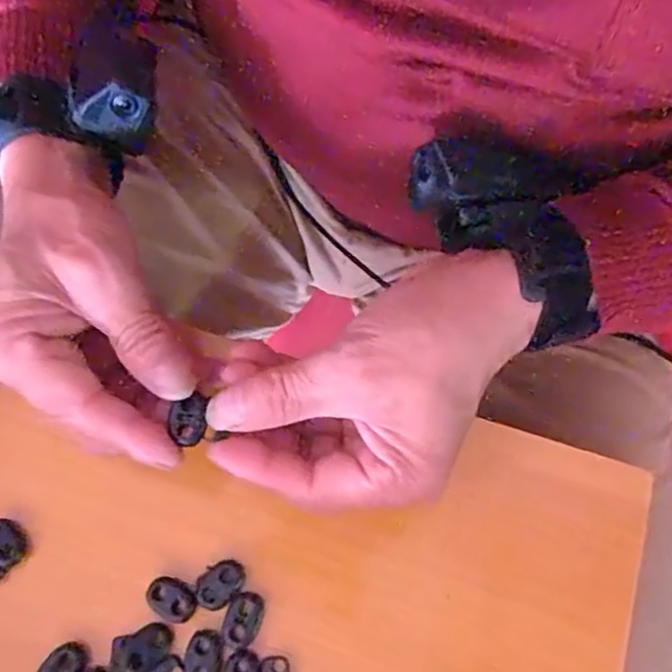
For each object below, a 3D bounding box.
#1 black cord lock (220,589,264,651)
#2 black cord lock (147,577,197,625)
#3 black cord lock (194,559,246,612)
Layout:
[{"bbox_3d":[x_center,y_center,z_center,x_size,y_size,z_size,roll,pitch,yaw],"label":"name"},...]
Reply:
[{"bbox_3d":[-0.039,0.121,0.272,0.015,0.004,0.022,17,71,7],"label":"black cord lock"},{"bbox_3d":[-0.071,0.113,0.272,0.022,0.004,0.015,26,73,10],"label":"black cord lock"},{"bbox_3d":[-0.050,0.106,0.273,0.022,0.004,0.015,-40,74,-13],"label":"black cord lock"}]

